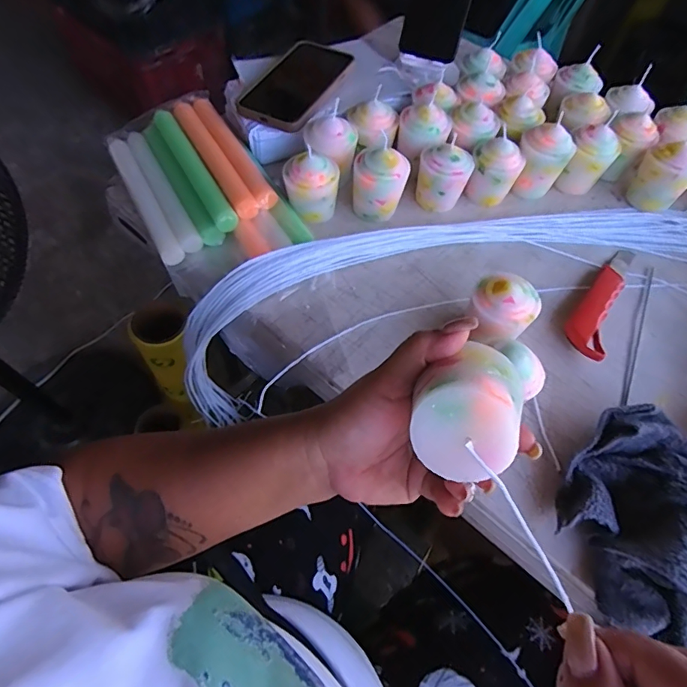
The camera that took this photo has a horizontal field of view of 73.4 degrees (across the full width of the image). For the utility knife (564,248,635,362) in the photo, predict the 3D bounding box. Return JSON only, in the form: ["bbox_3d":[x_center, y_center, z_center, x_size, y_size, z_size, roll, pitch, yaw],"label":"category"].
[{"bbox_3d":[0.270,-0.053,0.472,0.039,0.023,0.168,32,63,14],"label":"utility knife"}]

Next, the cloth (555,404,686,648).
[{"bbox_3d":[0.224,0.131,0.342,0.111,0.056,0.149,15,60,5],"label":"cloth"}]

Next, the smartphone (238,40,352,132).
[{"bbox_3d":[-0.052,-0.314,0.545,0.093,0.014,0.169,27,62,12],"label":"smartphone"}]

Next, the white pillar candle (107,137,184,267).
[{"bbox_3d":[-0.217,-0.157,0.506,0.024,0.023,0.193,-25,65,-16],"label":"white pillar candle"}]

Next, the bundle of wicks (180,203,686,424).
[{"bbox_3d":[0.114,-0.064,0.560,0.617,0.211,0.117,-12,62,-10],"label":"bundle of wicks"}]

